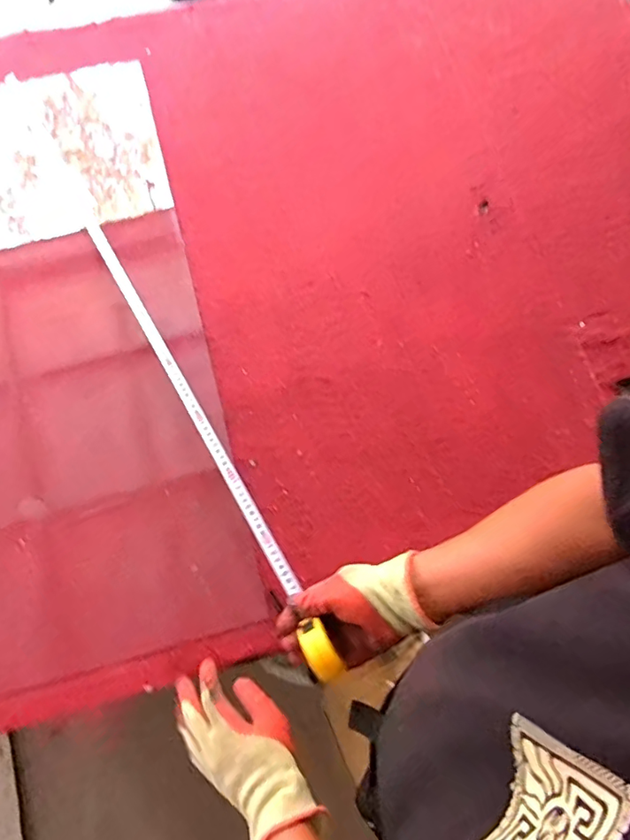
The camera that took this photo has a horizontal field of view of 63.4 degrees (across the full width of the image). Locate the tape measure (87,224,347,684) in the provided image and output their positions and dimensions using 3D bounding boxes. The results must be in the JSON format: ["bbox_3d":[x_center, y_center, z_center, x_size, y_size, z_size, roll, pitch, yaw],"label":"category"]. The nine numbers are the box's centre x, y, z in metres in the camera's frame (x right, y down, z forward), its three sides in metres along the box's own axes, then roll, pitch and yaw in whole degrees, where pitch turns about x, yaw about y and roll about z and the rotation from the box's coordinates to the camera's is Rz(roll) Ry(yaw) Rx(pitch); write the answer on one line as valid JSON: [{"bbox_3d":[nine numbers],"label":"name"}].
[{"bbox_3d":[-0.169,-0.007,0.712,0.030,0.048,0.753,-29,69,-10],"label":"tape measure"}]

